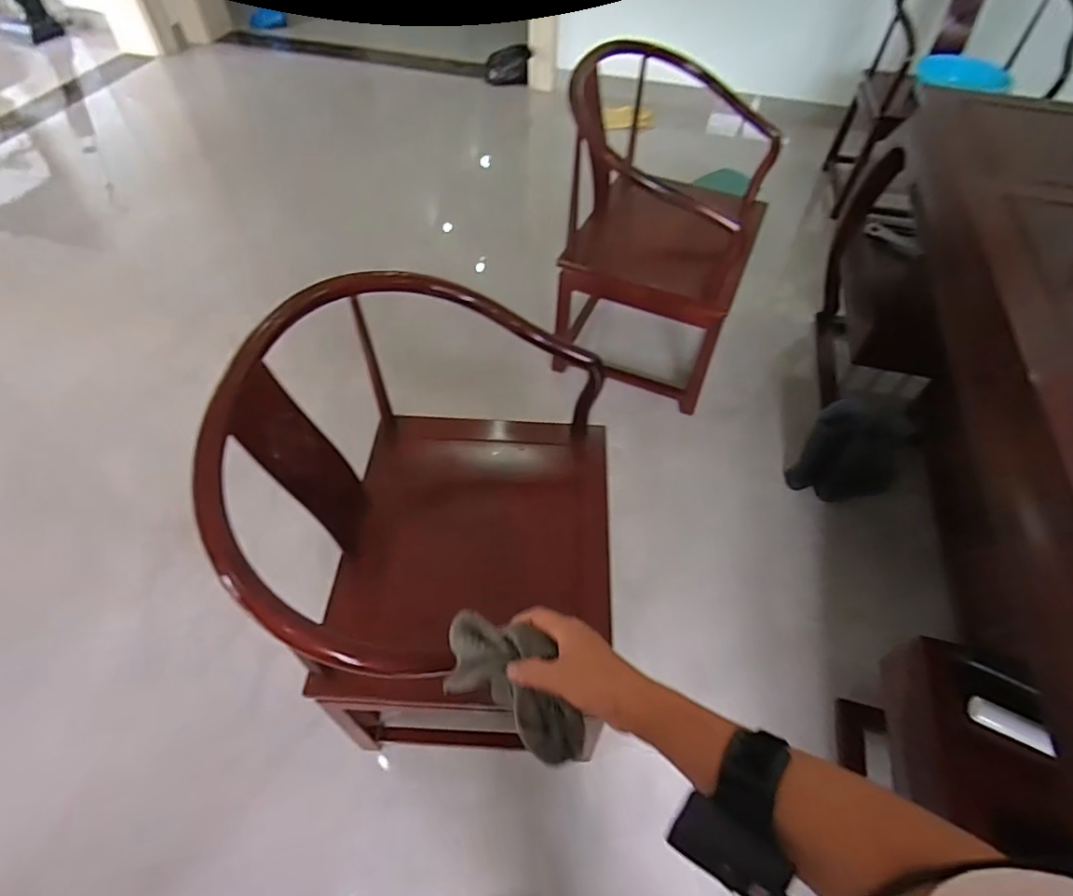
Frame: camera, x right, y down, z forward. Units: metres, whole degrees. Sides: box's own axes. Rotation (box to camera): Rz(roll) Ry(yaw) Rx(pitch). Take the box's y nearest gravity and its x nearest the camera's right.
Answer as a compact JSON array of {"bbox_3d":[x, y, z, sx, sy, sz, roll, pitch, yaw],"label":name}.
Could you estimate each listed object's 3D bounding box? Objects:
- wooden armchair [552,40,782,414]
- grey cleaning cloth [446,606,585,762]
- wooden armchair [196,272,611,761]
[{"bbox_3d":[0.385,-0.678,1.738,0.534,0.781,0.667,20,54,13],"label":"wooden armchair"},{"bbox_3d":[-0.019,0.204,0.493,0.077,0.057,0.149,-37,62,-26],"label":"grey cleaning cloth"},{"bbox_3d":[-0.137,0.172,1.071,0.557,0.814,0.586,-1,53,-3],"label":"wooden armchair"}]

